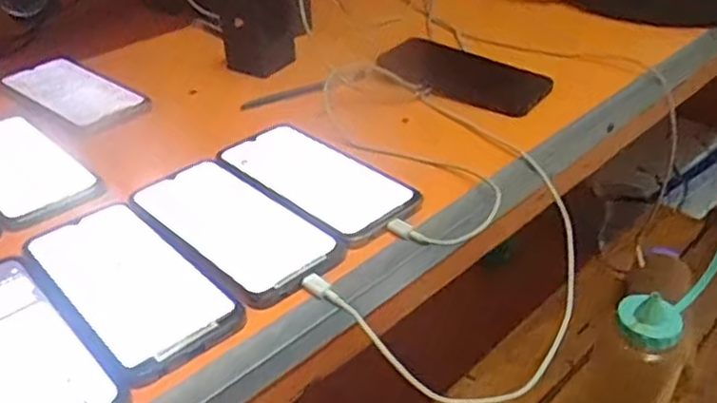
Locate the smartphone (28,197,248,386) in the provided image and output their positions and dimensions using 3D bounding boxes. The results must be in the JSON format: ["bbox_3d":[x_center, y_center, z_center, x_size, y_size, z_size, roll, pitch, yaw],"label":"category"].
[{"bbox_3d":[-0.151,0.048,0.436,0.081,0.006,0.173,-27,43,-34],"label":"smartphone"}]

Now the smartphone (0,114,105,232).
[{"bbox_3d":[-0.283,-0.029,0.557,0.075,0.011,0.184,-28,43,-35],"label":"smartphone"}]

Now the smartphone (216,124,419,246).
[{"bbox_3d":[-0.033,-0.020,0.532,0.083,0.010,0.166,-28,43,-35],"label":"smartphone"}]

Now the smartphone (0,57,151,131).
[{"bbox_3d":[-0.283,-0.112,0.665,0.149,0.010,0.077,24,41,31],"label":"smartphone"}]

